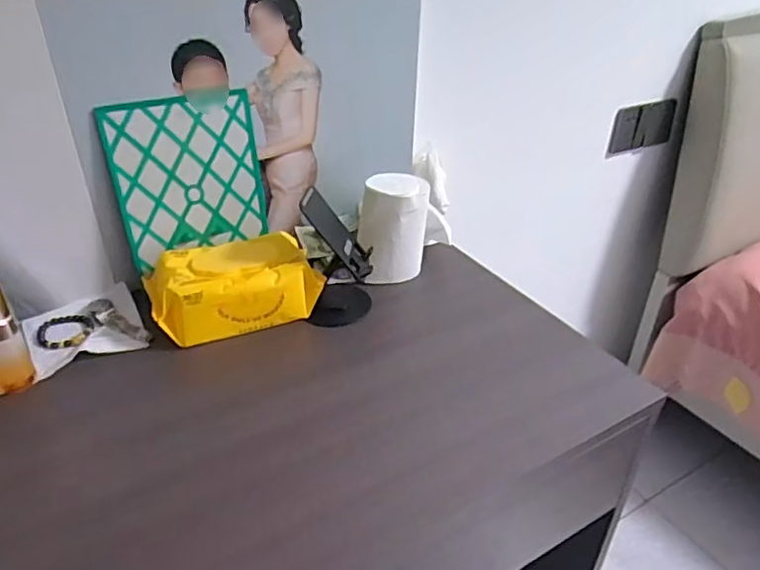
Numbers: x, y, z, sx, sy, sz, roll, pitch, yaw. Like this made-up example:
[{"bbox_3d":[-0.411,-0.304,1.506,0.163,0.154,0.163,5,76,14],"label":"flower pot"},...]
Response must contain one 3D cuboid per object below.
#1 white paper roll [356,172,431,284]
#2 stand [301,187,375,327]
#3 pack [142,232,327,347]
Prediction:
[{"bbox_3d":[0.018,-0.068,0.742,0.082,0.127,0.073,5,33,5],"label":"white paper roll"},{"bbox_3d":[-0.048,-0.032,0.687,0.077,0.141,0.082,0,33,-2],"label":"stand"},{"bbox_3d":[-0.169,0.000,0.680,0.190,0.067,0.110,-16,37,-24],"label":"pack"}]

